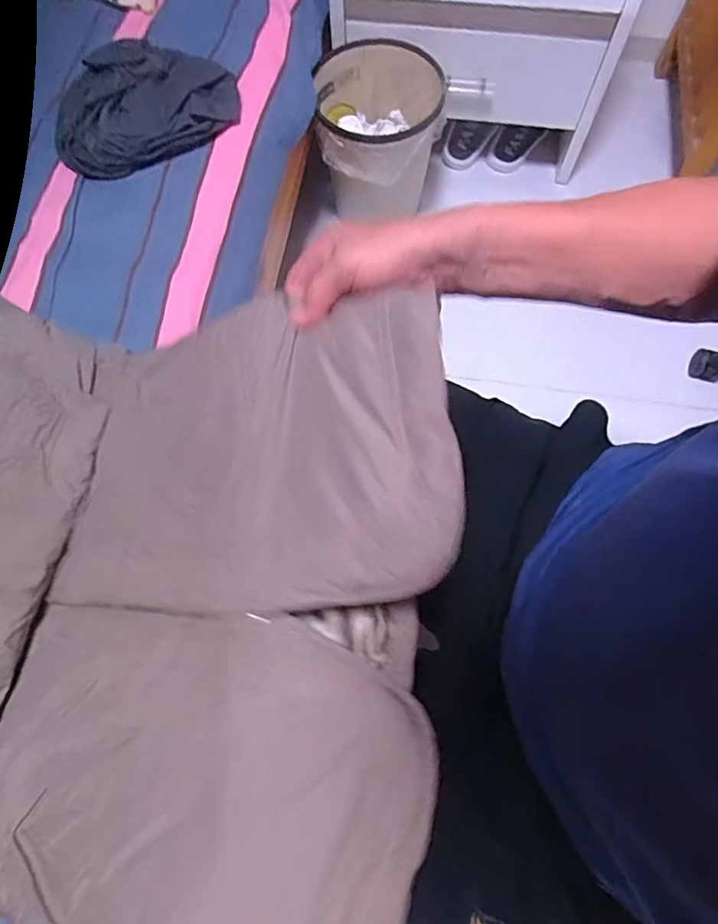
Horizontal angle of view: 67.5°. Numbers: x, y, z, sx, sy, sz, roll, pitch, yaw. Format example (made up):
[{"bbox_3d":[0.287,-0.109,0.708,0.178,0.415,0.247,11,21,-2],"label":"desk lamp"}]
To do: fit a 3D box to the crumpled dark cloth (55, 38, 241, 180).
[{"bbox_3d":[-0.309,-0.505,0.755,0.259,0.057,0.190,-28,72,-8],"label":"crumpled dark cloth"}]

